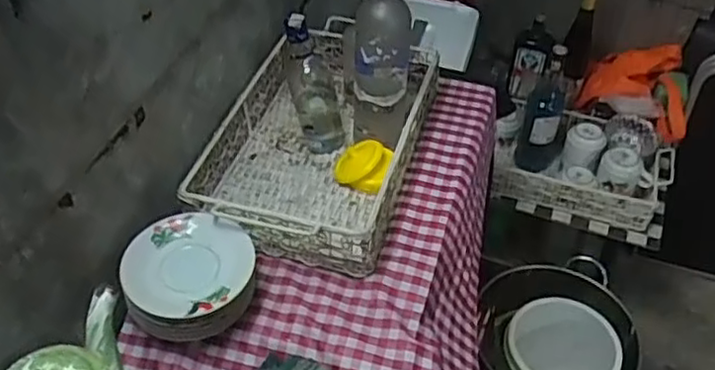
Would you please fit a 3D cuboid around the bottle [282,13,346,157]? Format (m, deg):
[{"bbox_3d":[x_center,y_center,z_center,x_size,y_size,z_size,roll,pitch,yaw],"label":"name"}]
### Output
[{"bbox_3d":[-0.064,-0.150,0.946,0.070,0.209,0.071,-7,44,-7],"label":"bottle"}]

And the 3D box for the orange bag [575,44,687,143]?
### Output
[{"bbox_3d":[0.670,-0.236,1.592,0.244,0.121,0.230,18,47,17],"label":"orange bag"}]

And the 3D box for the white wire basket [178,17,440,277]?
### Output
[{"bbox_3d":[-0.051,-0.070,0.961,0.258,0.110,0.415,13,45,13],"label":"white wire basket"}]

